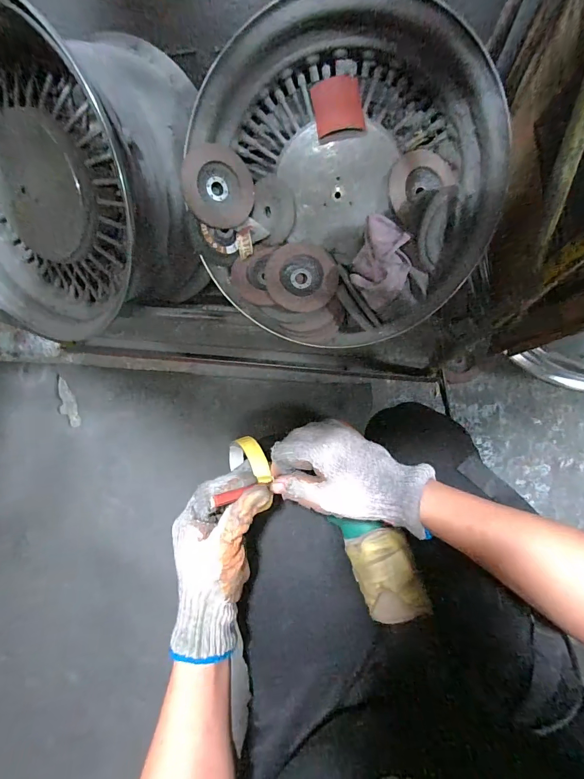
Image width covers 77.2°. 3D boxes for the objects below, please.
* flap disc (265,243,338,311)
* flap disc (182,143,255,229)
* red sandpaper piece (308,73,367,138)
[{"bbox_3d":[0.014,-0.153,0.497,0.094,0.020,0.095,-1,82,5],"label":"flap disc"},{"bbox_3d":[-0.095,-0.264,0.478,0.090,0.008,0.093,-10,112,-26],"label":"flap disc"},{"bbox_3d":[0.057,-0.348,0.449,0.060,0.012,0.076,-5,81,5],"label":"red sandpaper piece"}]

